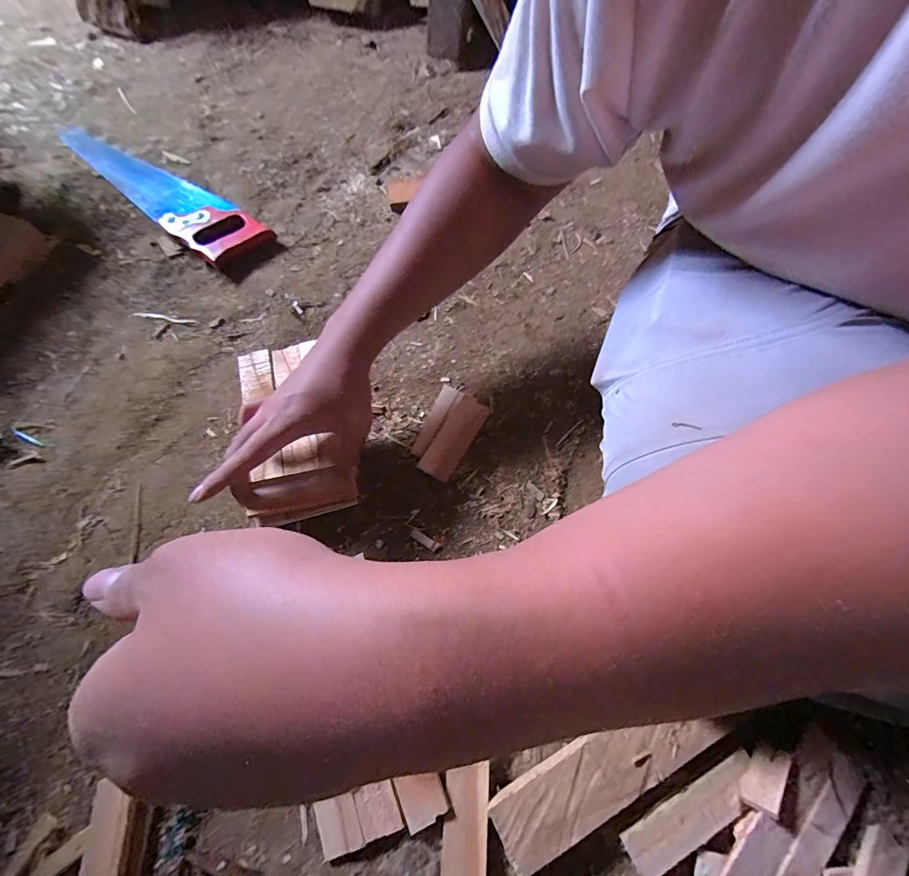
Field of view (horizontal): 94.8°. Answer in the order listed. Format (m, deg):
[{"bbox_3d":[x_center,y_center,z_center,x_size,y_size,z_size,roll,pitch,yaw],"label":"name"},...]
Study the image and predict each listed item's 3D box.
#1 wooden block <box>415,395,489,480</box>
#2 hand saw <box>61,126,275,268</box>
[{"bbox_3d":[0.001,-0.002,0.470,0.040,0.008,0.102,28,68,14],"label":"wooden block"},{"bbox_3d":[-0.457,-0.378,0.623,0.468,0.028,0.091,33,69,16],"label":"hand saw"}]

